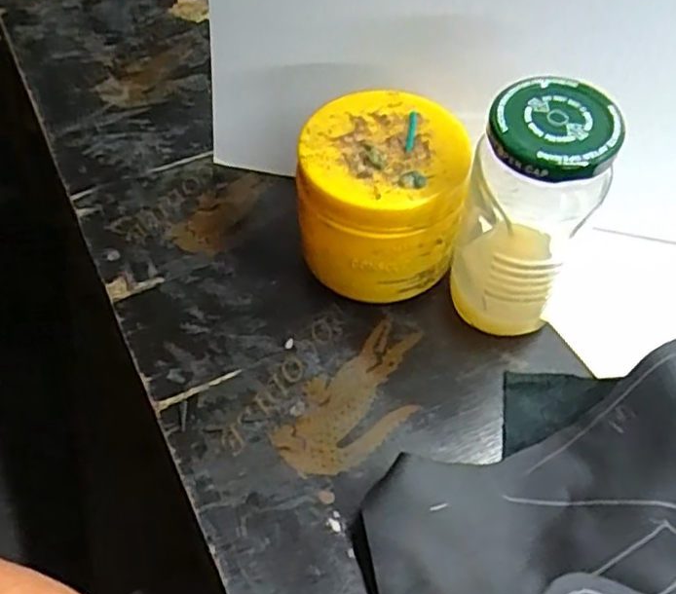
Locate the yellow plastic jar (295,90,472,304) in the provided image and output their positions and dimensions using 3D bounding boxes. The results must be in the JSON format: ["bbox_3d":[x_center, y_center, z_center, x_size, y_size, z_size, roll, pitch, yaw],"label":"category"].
[{"bbox_3d":[0.025,-0.051,0.389,0.087,0.098,0.082,5,54,4],"label":"yellow plastic jar"}]

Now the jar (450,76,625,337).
[{"bbox_3d":[0.093,-0.036,0.349,0.056,0.143,0.058,0,54,0],"label":"jar"}]

